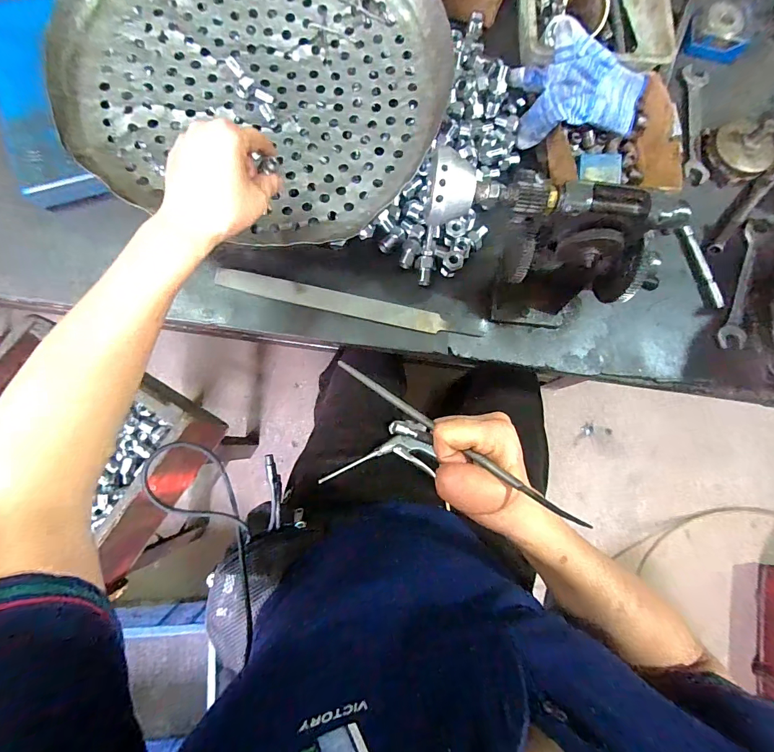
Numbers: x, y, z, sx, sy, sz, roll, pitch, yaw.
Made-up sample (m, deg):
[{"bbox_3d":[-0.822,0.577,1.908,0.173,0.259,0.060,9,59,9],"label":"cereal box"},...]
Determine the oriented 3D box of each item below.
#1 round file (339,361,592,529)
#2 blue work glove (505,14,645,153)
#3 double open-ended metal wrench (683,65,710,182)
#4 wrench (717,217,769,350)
[{"bbox_3d":[0.036,0.039,0.289,0.225,0.008,0.008,32,79,37],"label":"round file"},{"bbox_3d":[0.228,-0.341,0.452,0.151,0.069,0.112,-1,80,-5],"label":"blue work glove"},{"bbox_3d":[0.402,-0.332,0.505,0.029,0.010,0.162,4,80,-4],"label":"double open-ended metal wrench"},{"bbox_3d":[0.442,-0.117,0.476,0.031,0.005,0.177,19,79,-1],"label":"wrench"}]

